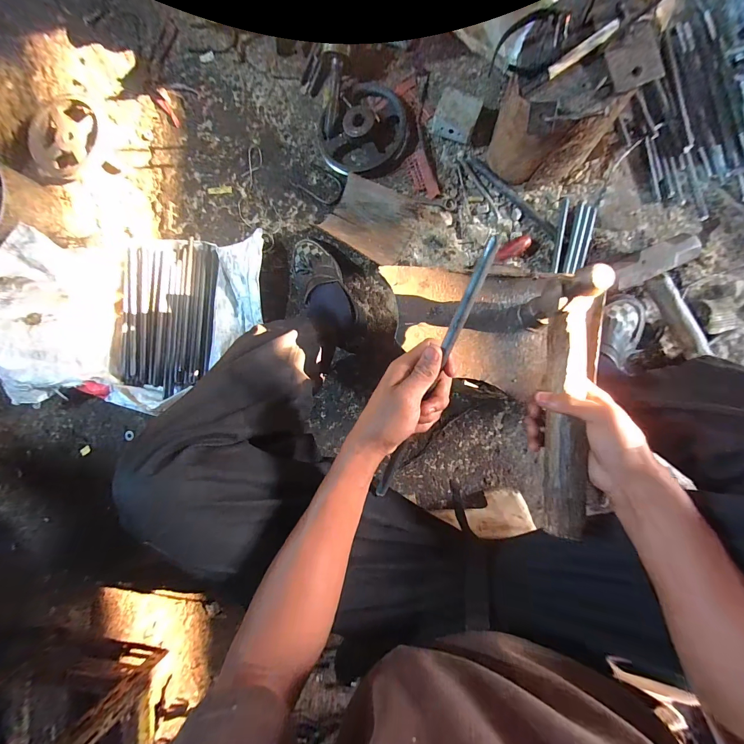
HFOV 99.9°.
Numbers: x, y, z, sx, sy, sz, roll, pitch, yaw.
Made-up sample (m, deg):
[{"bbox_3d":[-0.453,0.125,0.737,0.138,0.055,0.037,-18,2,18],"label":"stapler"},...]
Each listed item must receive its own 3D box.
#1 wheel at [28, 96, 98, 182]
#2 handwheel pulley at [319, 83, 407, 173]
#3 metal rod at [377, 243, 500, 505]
[{"bbox_3d":[-0.754,-0.568,0.759,0.165,0.034,0.193,21,91,7],"label":"wheel"},{"bbox_3d":[-0.019,-0.532,0.680,0.197,0.045,0.185,0,88,7],"label":"handwheel pulley"},{"bbox_3d":[0.055,0.021,0.323,0.012,0.007,0.306,23,117,7],"label":"metal rod"}]

